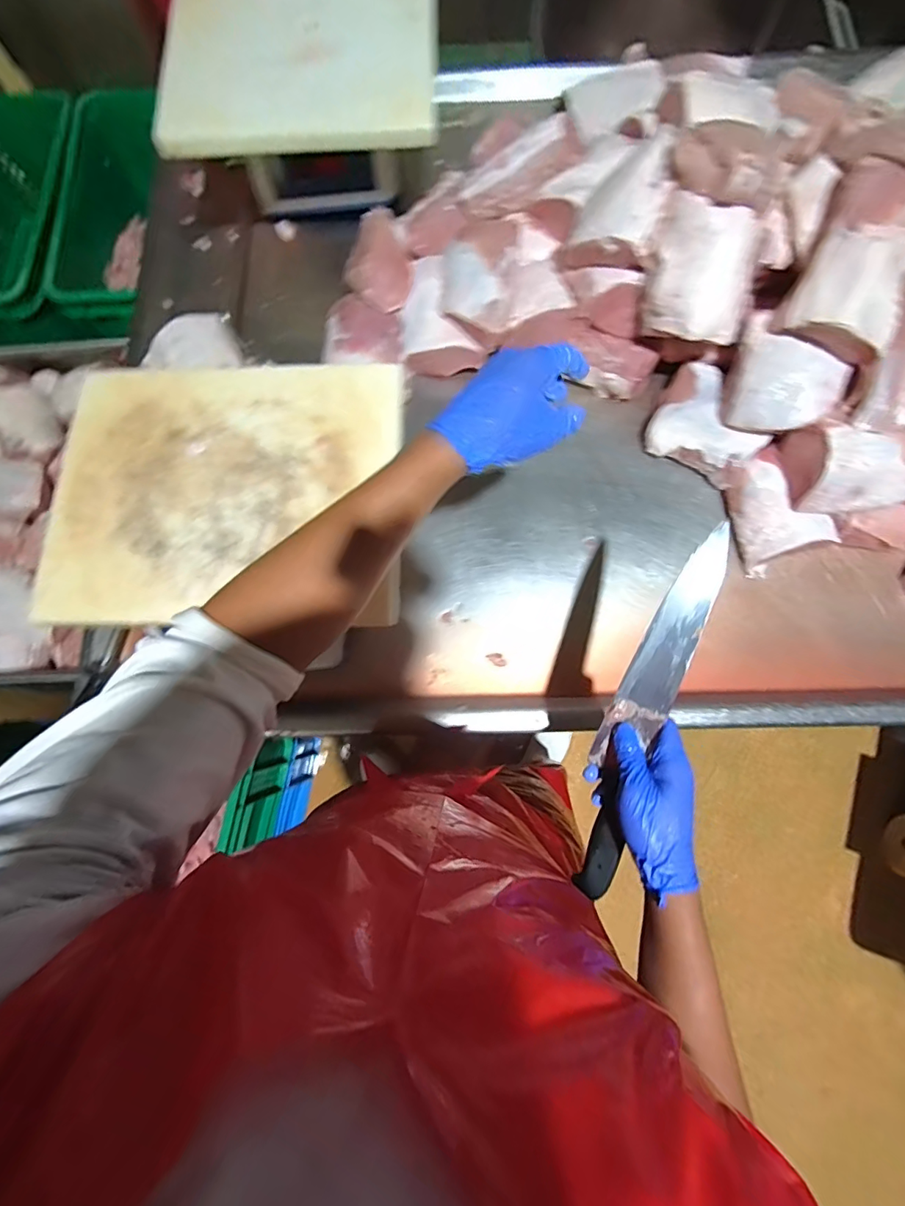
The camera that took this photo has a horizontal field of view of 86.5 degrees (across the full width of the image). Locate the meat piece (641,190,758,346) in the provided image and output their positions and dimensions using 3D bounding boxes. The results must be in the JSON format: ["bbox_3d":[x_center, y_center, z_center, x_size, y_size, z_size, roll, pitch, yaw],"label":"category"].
[{"bbox_3d":[0.316,-0.411,0.606,0.131,0.095,0.147,21,113,15],"label":"meat piece"}]

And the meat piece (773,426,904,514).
[{"bbox_3d":[0.510,-0.173,0.600,0.152,0.061,0.102,-5,77,1],"label":"meat piece"}]

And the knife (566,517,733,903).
[{"bbox_3d":[0.172,0.104,0.443,0.048,0.022,0.350,18,98,5],"label":"knife"}]

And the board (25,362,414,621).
[{"bbox_3d":[-0.254,-0.125,0.526,0.367,0.024,0.305,3,77,2],"label":"board"}]

